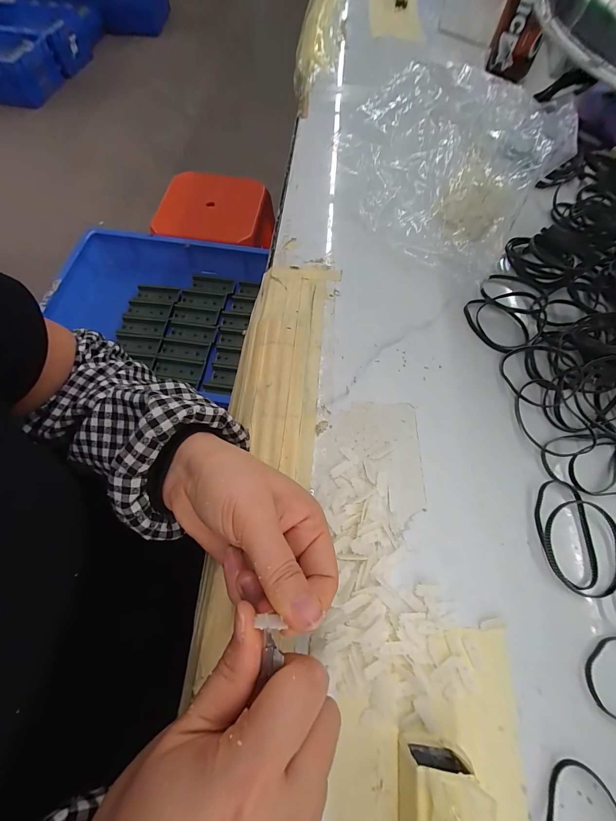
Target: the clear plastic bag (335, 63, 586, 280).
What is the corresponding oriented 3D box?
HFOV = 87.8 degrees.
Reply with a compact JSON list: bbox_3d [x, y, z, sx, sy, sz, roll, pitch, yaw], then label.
[{"bbox_3d":[0.181,-0.289,0.355,0.174,0.105,0.266,39,70,16],"label":"clear plastic bag"}]

